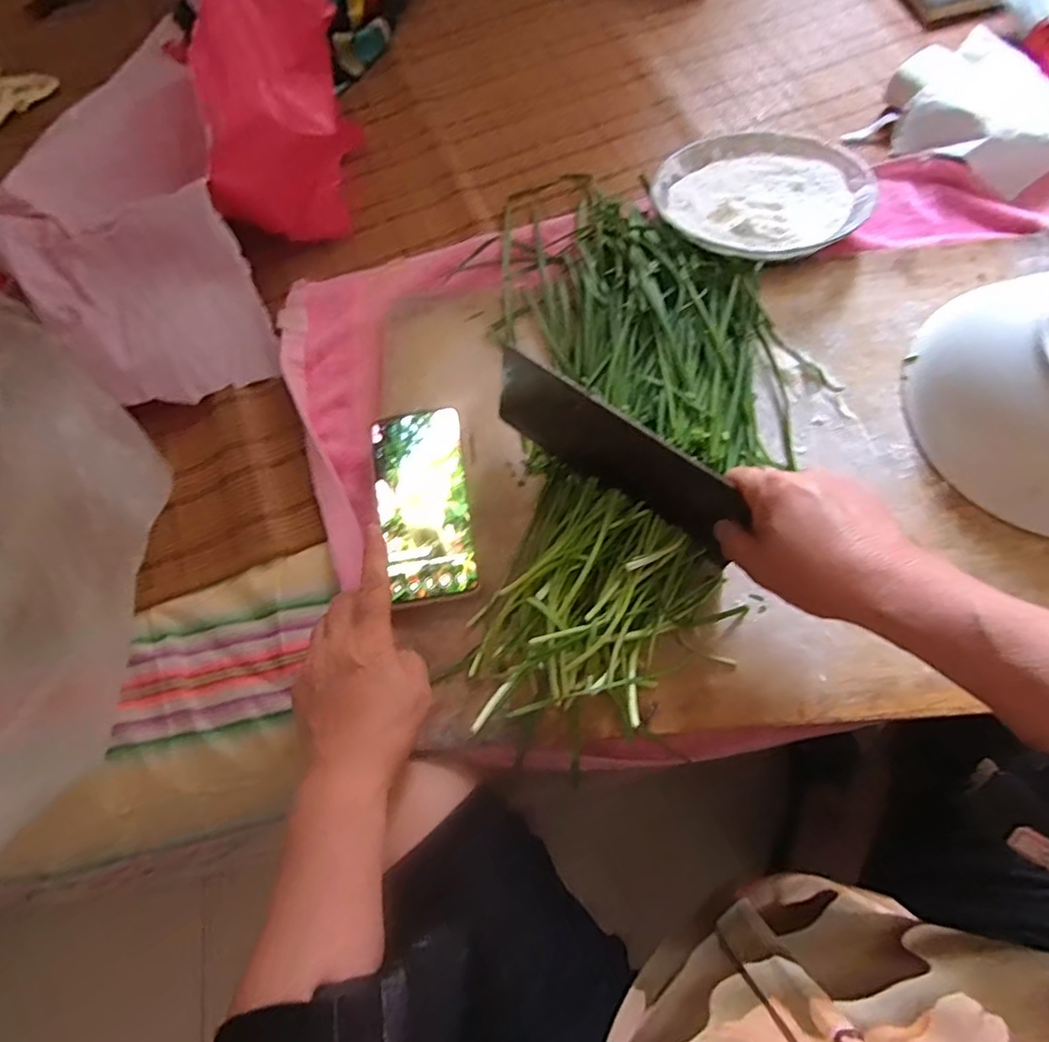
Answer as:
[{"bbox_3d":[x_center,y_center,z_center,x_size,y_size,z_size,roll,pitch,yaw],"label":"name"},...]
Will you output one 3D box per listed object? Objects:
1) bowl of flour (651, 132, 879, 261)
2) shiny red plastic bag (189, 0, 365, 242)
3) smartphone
[{"bbox_3d":[0.204,-0.283,0.531,0.174,0.055,0.169,-1,69,3],"label":"bowl of flour"},{"bbox_3d":[-0.227,-0.384,0.557,0.104,0.133,0.233,-8,68,1],"label":"shiny red plastic bag"},{"bbox_3d":[-0.077,-0.015,0.460,0.071,0.010,0.153,-11,71,-2],"label":"smartphone"}]

